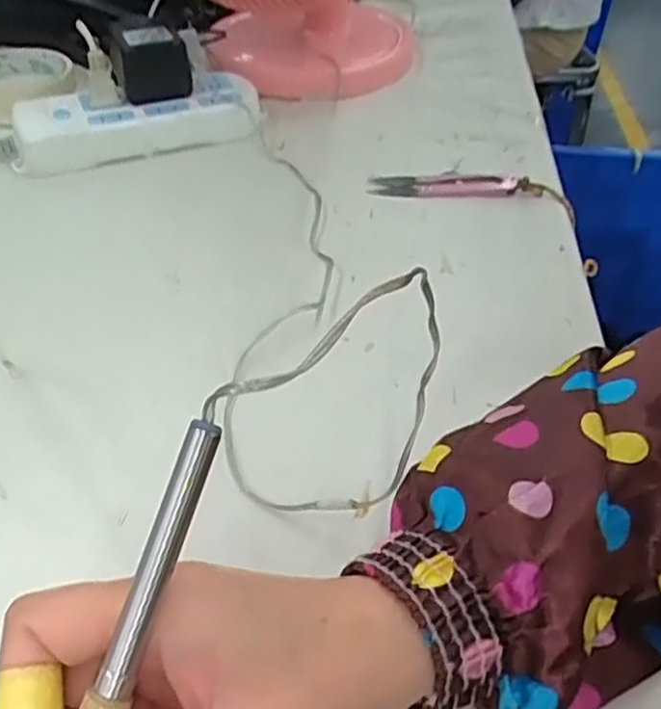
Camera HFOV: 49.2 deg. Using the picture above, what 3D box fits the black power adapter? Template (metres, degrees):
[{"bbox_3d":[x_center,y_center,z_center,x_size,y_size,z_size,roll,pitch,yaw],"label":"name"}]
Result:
[{"bbox_3d":[-0.135,-0.224,0.560,0.052,0.048,0.033,-8,43,-10],"label":"black power adapter"}]

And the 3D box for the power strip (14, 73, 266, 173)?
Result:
[{"bbox_3d":[-0.152,-0.186,0.567,0.184,0.034,0.071,-12,44,-14],"label":"power strip"}]

